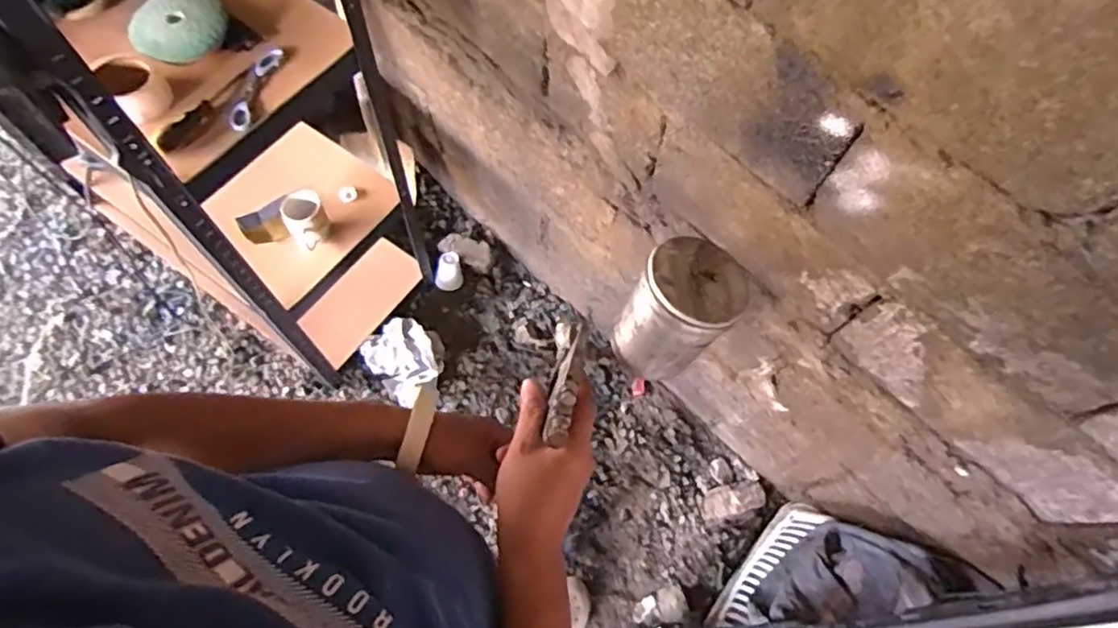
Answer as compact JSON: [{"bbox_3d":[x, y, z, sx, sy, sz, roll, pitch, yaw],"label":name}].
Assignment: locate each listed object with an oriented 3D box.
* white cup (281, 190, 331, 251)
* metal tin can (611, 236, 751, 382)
[{"bbox_3d":[-0.521,-0.189,1.249,0.086,0.106,0.098,-30,72,-13],"label":"white cup"},{"bbox_3d":[0.090,0.001,0.482,0.075,0.116,0.078,-33,72,-30],"label":"metal tin can"}]

